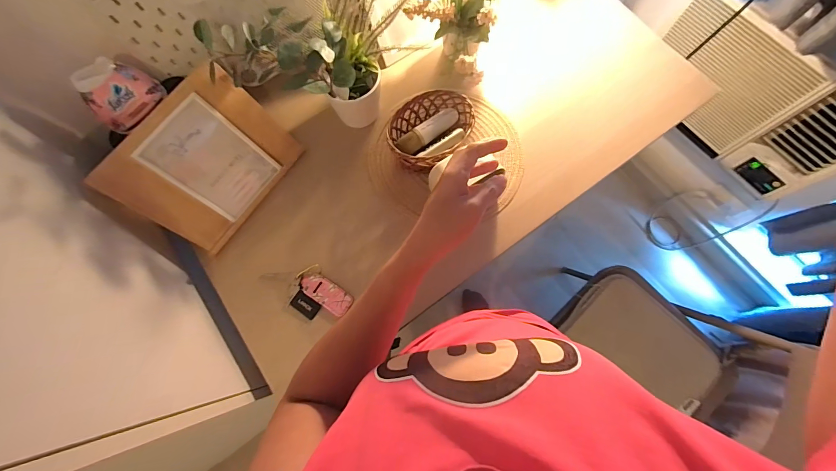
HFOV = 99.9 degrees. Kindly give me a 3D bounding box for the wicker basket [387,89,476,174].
[{"bbox_3d":[0.022,-0.184,0.640,0.162,0.068,0.129,-39,77,-9],"label":"wicker basket"}]

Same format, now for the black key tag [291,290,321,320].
[{"bbox_3d":[-0.195,0.121,0.614,0.049,0.006,0.031,33,78,10],"label":"black key tag"}]

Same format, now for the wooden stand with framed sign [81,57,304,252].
[{"bbox_3d":[-0.352,-0.126,0.601,0.045,0.207,0.260,19,69,44],"label":"wooden stand with framed sign"}]

